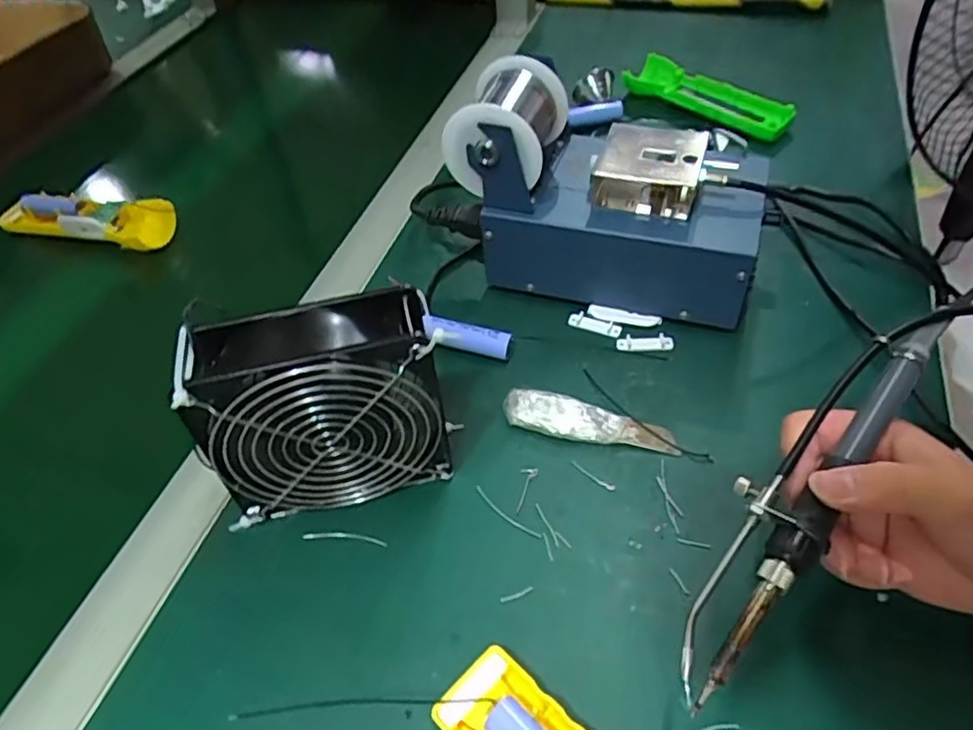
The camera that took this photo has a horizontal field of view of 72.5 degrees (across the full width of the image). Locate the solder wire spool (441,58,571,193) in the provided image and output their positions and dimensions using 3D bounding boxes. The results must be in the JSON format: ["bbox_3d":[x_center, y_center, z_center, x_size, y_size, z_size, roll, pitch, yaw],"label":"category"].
[{"bbox_3d":[0.015,-0.165,0.450,0.068,0.058,0.081,12,50,16],"label":"solder wire spool"}]

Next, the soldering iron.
[{"bbox_3d":[0.138,0.048,0.286,0.036,0.017,0.207,34,72,29],"label":"soldering iron"}]

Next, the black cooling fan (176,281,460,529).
[{"bbox_3d":[-0.083,0.025,0.355,0.127,0.119,0.047,-12,49,-6],"label":"black cooling fan"}]

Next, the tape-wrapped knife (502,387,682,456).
[{"bbox_3d":[0.064,0.035,0.411,0.108,0.010,0.028,13,51,15],"label":"tape-wrapped knife"}]

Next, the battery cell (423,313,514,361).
[{"bbox_3d":[-0.015,-0.018,0.460,0.067,0.018,0.017,16,52,17],"label":"battery cell"}]

